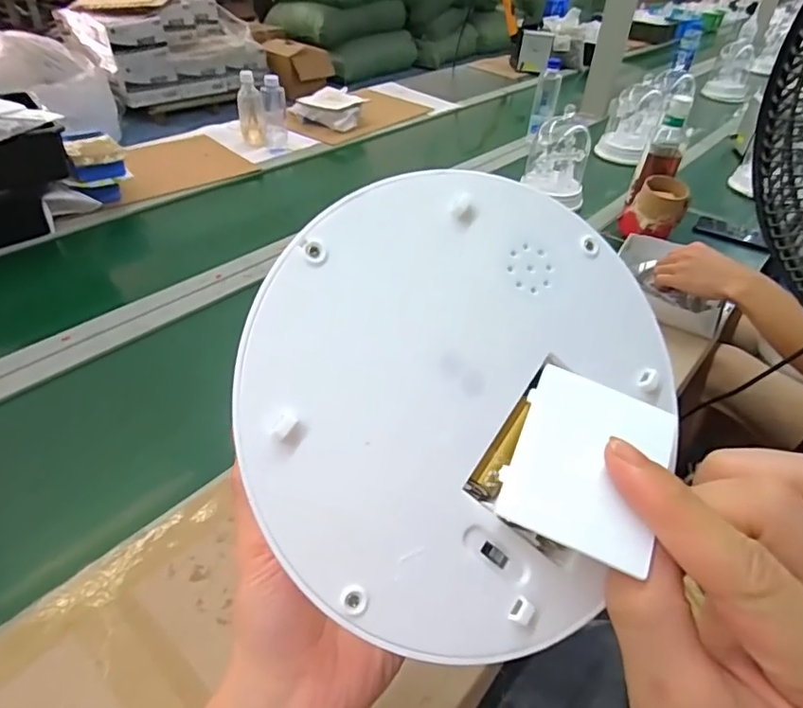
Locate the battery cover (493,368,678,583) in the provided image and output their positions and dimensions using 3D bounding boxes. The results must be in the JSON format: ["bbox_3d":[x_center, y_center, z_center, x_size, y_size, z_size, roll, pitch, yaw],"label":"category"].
[{"bbox_3d":[0.059,0.034,0.171,0.045,0.004,0.054,23,66,9],"label":"battery cover"}]

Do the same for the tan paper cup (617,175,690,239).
[{"bbox_3d":[0.506,-0.294,1.079,0.086,0.106,0.077,-16,44,-22],"label":"tan paper cup"}]

